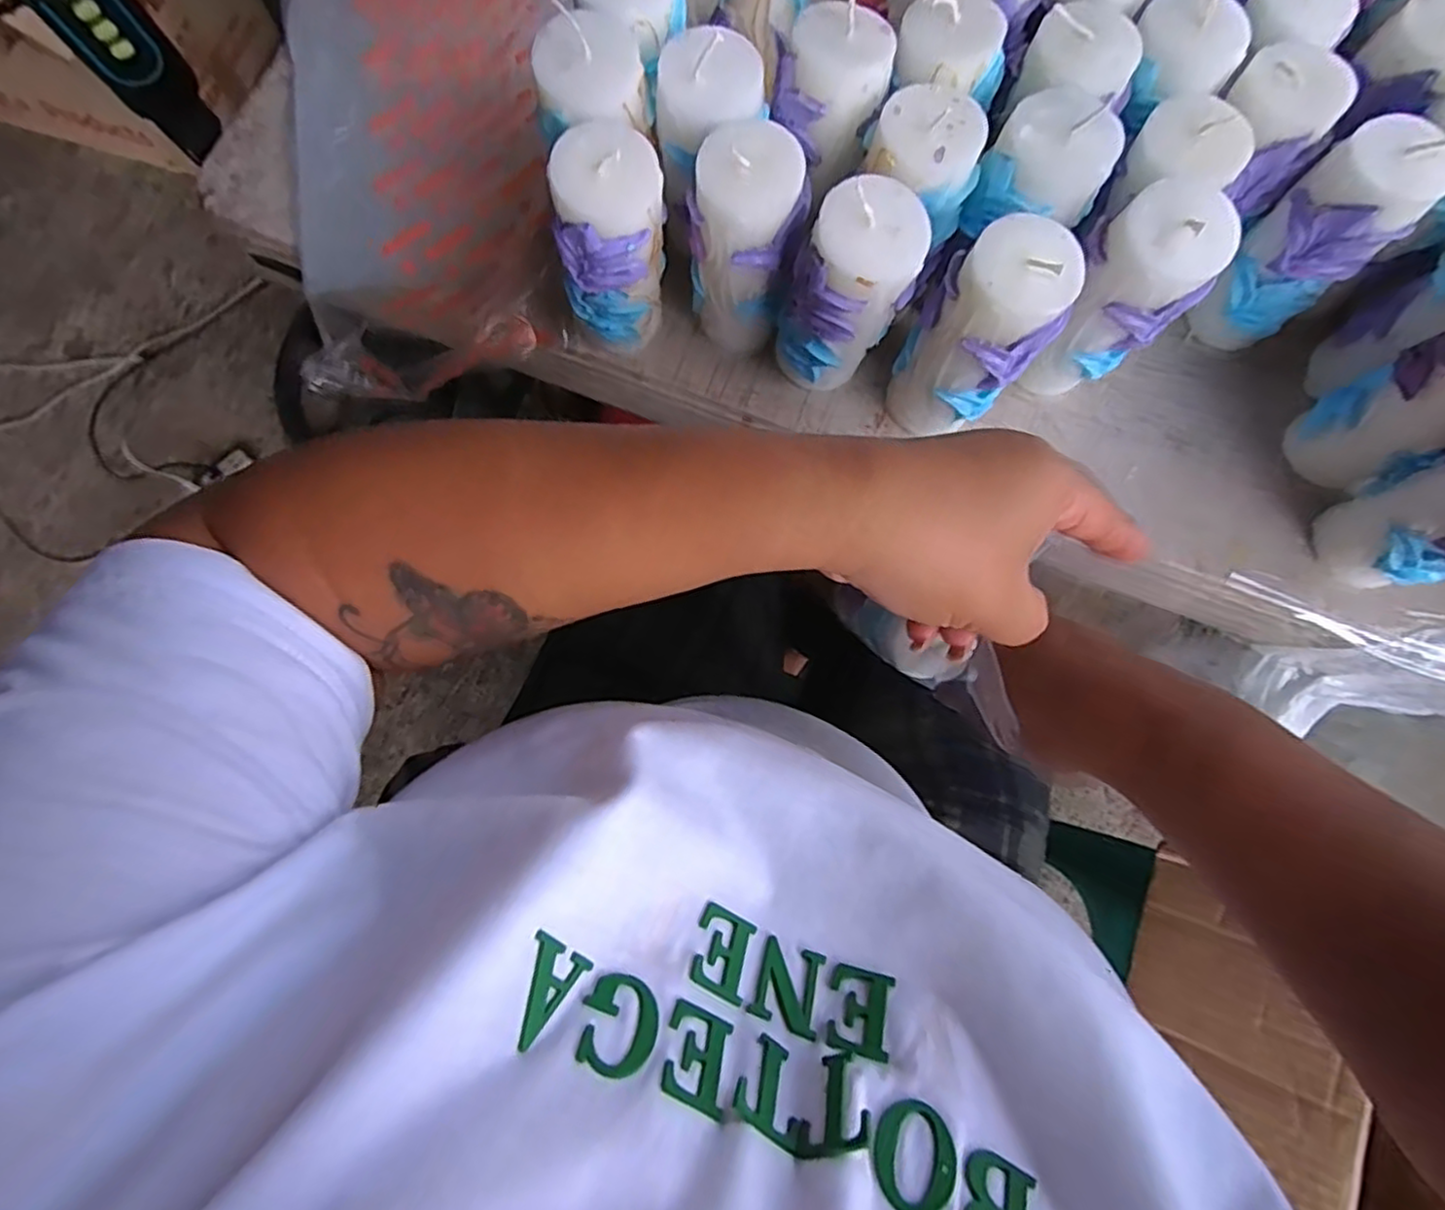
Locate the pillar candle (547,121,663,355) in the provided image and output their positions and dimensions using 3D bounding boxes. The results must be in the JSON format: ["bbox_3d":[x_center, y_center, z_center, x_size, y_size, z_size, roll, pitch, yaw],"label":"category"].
[{"bbox_3d":[-0.052,-0.171,0.332,0.049,0.107,0.045,0,78,-1],"label":"pillar candle"}]

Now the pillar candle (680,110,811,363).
[{"bbox_3d":[0.011,-0.171,0.335,0.050,0.111,0.042,34,79,7],"label":"pillar candle"}]

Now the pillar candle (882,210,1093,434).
[{"bbox_3d":[0.116,-0.122,0.320,0.054,0.107,0.050,0,78,-1],"label":"pillar candle"}]

